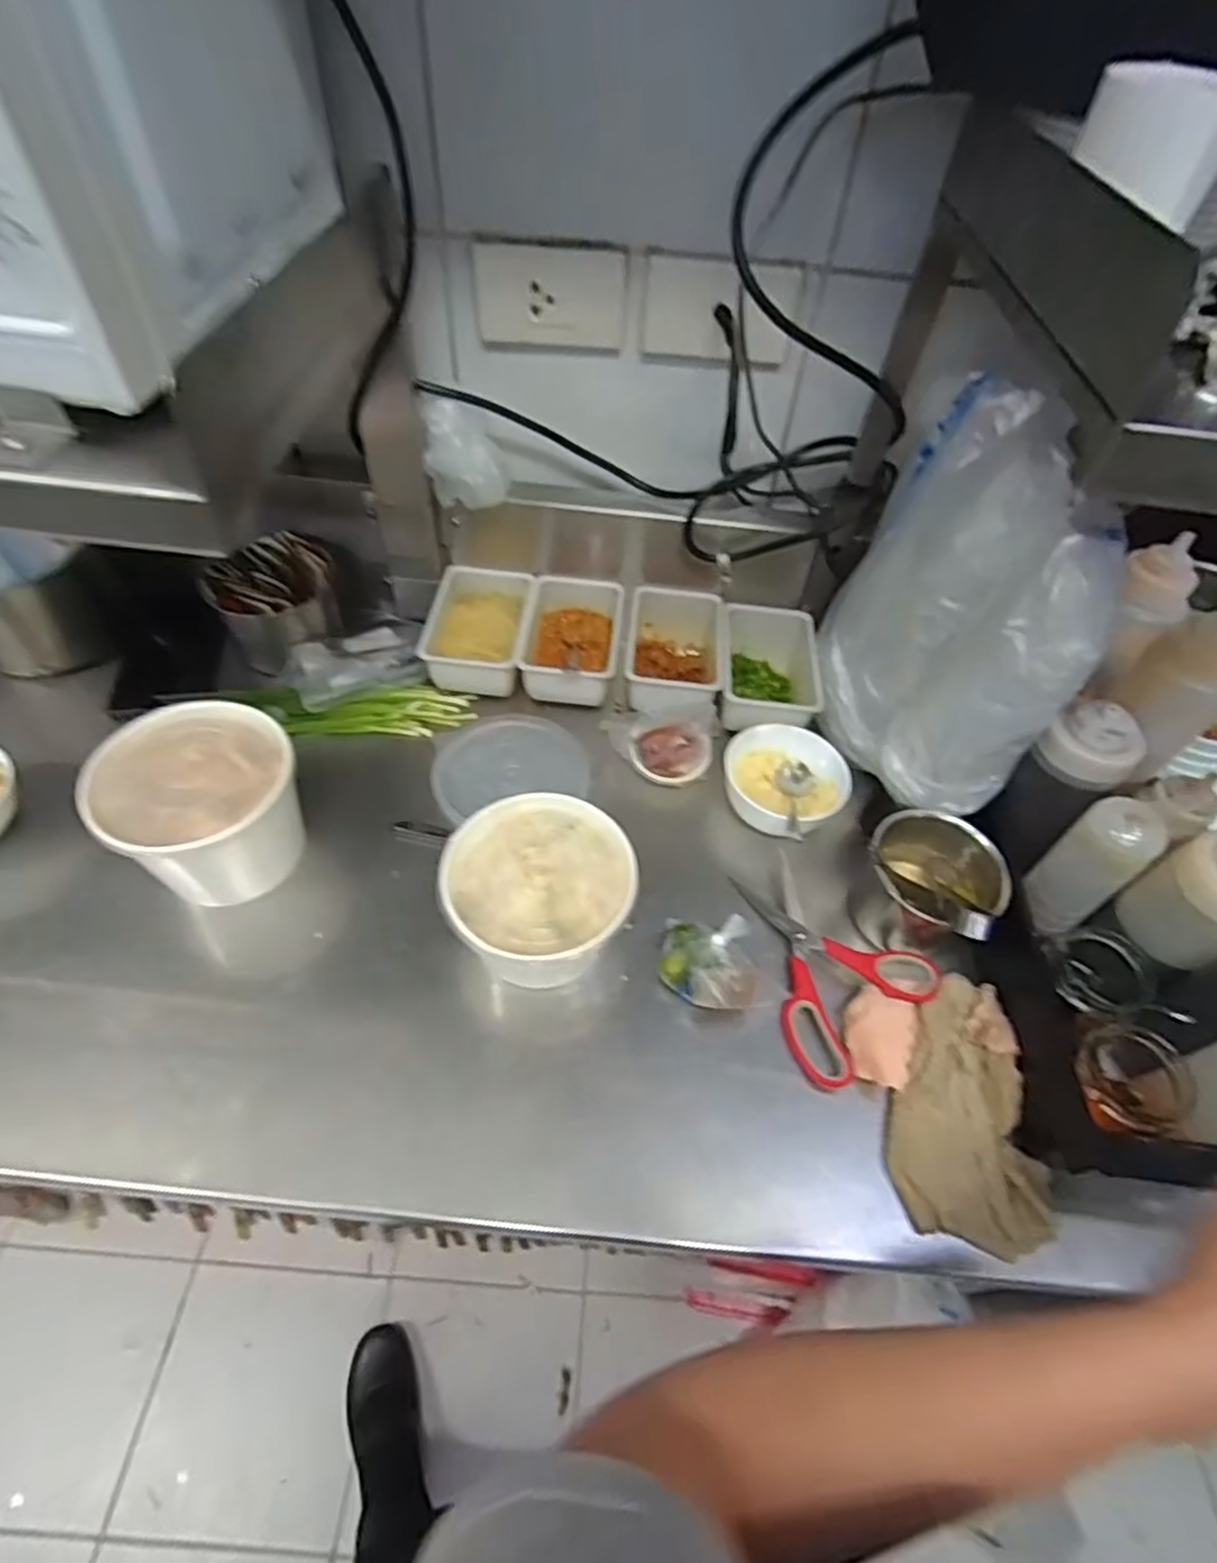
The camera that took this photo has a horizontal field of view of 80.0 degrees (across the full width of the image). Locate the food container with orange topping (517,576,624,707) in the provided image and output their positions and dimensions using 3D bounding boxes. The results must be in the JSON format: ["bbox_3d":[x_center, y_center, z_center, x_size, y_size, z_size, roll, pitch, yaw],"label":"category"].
[{"bbox_3d":[-0.036,-0.134,0.726,0.094,0.067,0.136,6,50,0],"label":"food container with orange topping"}]

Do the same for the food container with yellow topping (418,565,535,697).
[{"bbox_3d":[-0.127,-0.146,0.731,0.091,0.074,0.139,5,50,0],"label":"food container with yellow topping"}]

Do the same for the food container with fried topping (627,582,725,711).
[{"bbox_3d":[0.062,-0.123,0.726,0.093,0.067,0.142,6,50,1],"label":"food container with fried topping"}]

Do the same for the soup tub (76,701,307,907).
[{"bbox_3d":[-0.303,0.022,0.554,0.135,0.115,0.131,2,51,-3],"label":"soup tub"}]

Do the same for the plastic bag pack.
[{"bbox_3d":[0.262,-0.123,0.569,0.095,0.265,0.252,0,51,-5],"label":"plastic bag pack"}]

